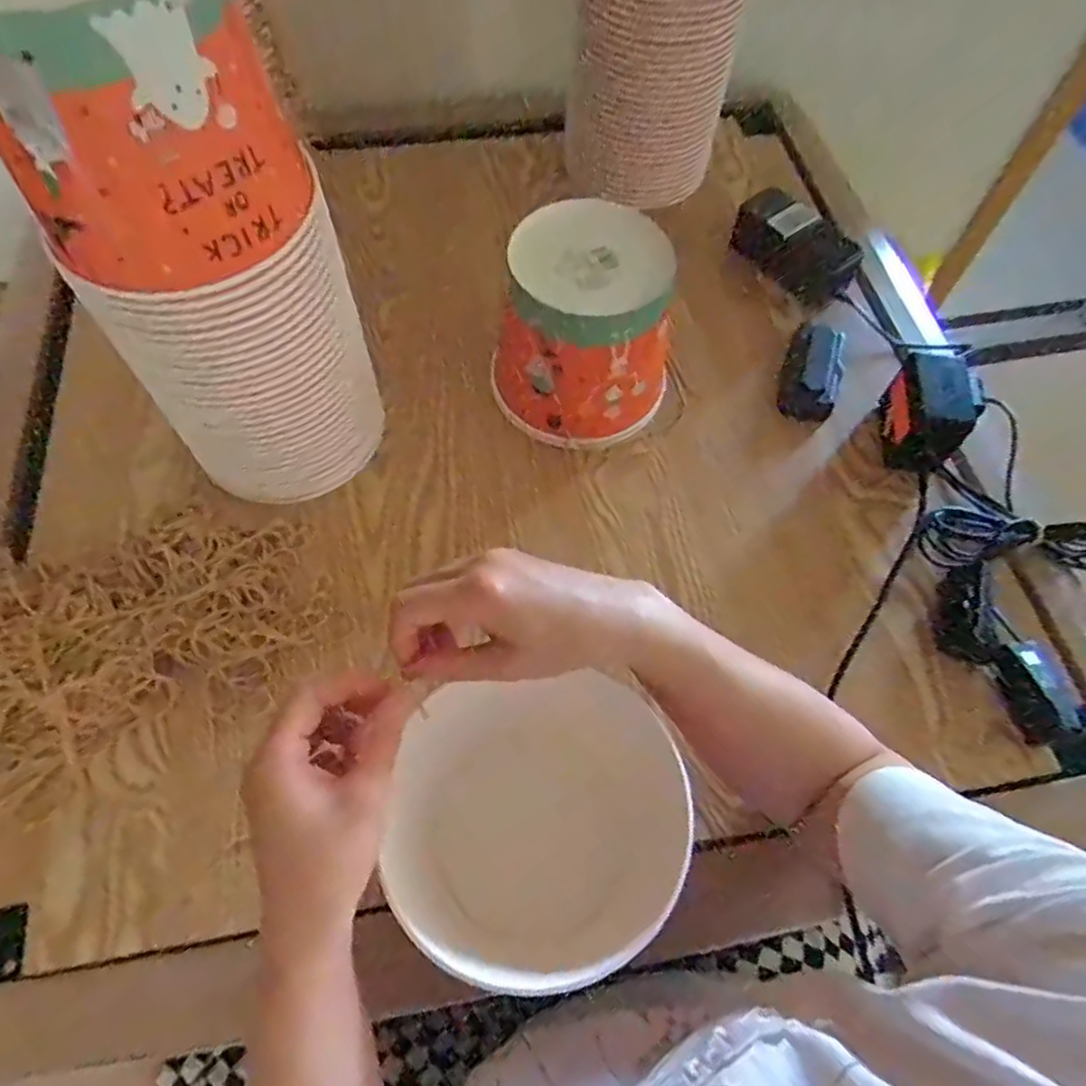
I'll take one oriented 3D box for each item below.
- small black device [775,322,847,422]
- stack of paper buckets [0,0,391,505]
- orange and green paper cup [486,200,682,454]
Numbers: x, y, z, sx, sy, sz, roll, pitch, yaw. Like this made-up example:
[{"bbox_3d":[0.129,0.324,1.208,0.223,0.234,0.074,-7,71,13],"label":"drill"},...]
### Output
[{"bbox_3d":[0.258,-0.165,0.661,0.055,0.033,0.102,17,64,5],"label":"small black device"},{"bbox_3d":[-0.207,-0.157,0.437,0.146,0.356,0.128,0,62,-2],"label":"stack of paper buckets"},{"bbox_3d":[0.039,-0.176,0.578,0.144,0.160,0.132,1,64,-3],"label":"orange and green paper cup"}]

